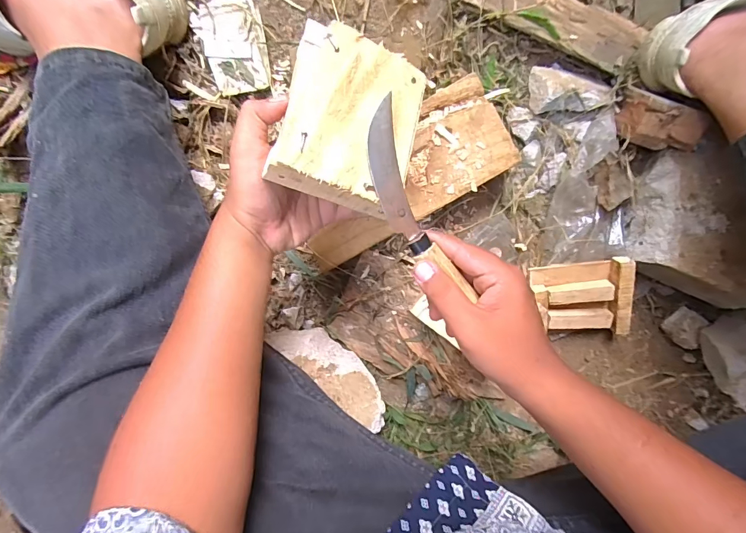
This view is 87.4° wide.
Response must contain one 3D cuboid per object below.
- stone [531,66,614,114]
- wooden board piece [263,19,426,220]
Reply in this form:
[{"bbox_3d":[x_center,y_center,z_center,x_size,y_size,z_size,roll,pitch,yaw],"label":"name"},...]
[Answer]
[{"bbox_3d":[0.246,-0.224,0.486,0.091,0.045,0.063,-9,96,-3],"label":"stone"},{"bbox_3d":[-0.017,-0.114,0.314,0.105,0.028,0.138,17,75,-23],"label":"wooden board piece"}]

